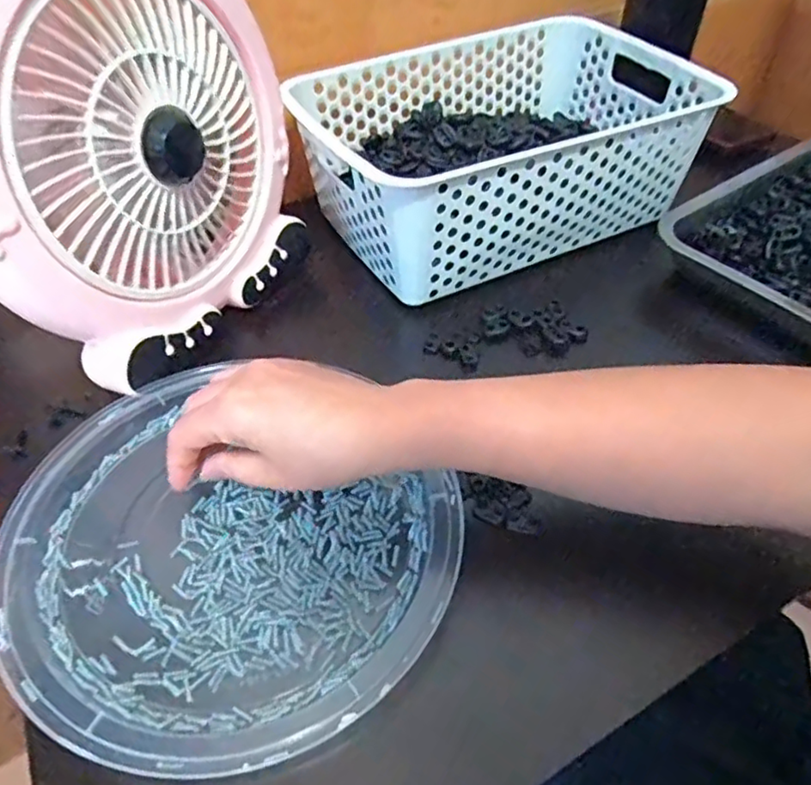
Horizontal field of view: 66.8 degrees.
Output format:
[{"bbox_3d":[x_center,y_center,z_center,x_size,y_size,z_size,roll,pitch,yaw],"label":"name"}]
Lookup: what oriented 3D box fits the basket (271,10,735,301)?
[{"bbox_3d":[0.079,-0.209,0.515,0.311,0.098,0.205,-24,50,-19],"label":"basket"}]

